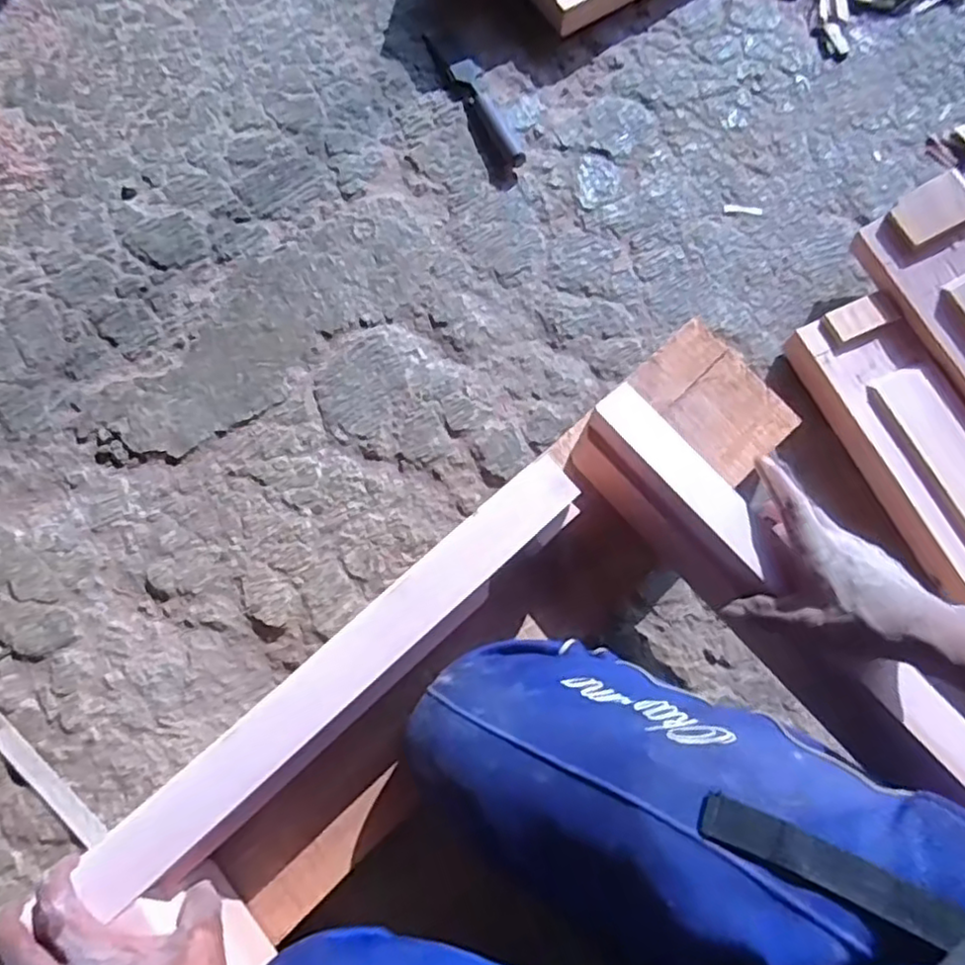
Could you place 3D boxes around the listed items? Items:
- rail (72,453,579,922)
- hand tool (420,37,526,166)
[{"bbox_3d":[-0.090,0.134,0.488,0.422,0.027,0.058,-41,79,-17],"label":"rail"},{"bbox_3d":[-0.010,-0.479,0.836,0.038,0.028,0.233,-31,77,-10],"label":"hand tool"}]

